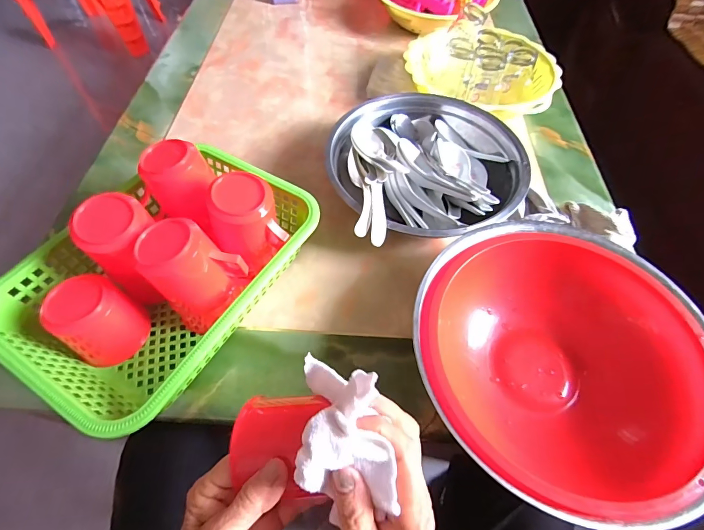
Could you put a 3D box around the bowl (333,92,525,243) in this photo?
[{"bbox_3d":[0.094,-0.133,0.509,0.254,0.076,0.266,1,57,-1],"label":"bowl"}]

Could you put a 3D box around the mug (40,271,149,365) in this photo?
[{"bbox_3d":[-0.255,0.058,0.371,0.067,0.081,0.070,1,57,-1],"label":"mug"}]

